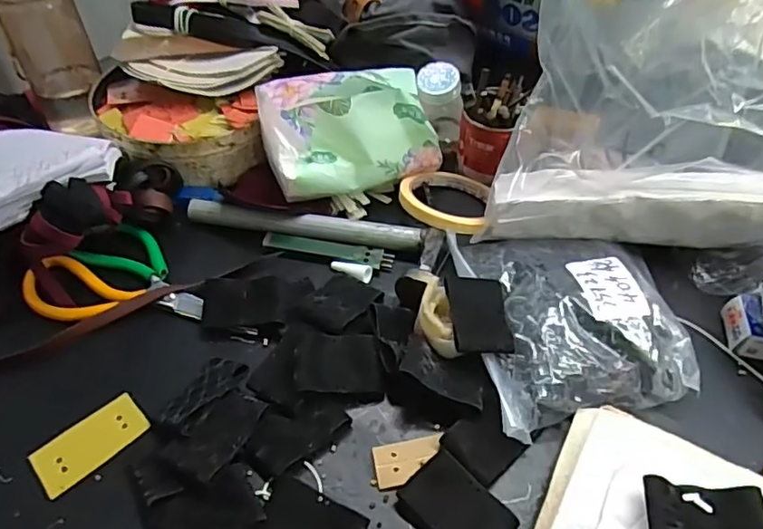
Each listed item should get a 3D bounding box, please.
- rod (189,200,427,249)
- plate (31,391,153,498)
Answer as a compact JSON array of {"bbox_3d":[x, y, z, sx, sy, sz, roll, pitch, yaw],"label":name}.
[{"bbox_3d":[-0.065,-0.035,0.484,0.199,0.018,0.018,8,49,8],"label":"rod"},{"bbox_3d":[-0.186,0.115,0.368,0.066,0.005,0.036,-34,62,-29],"label":"plate"}]

